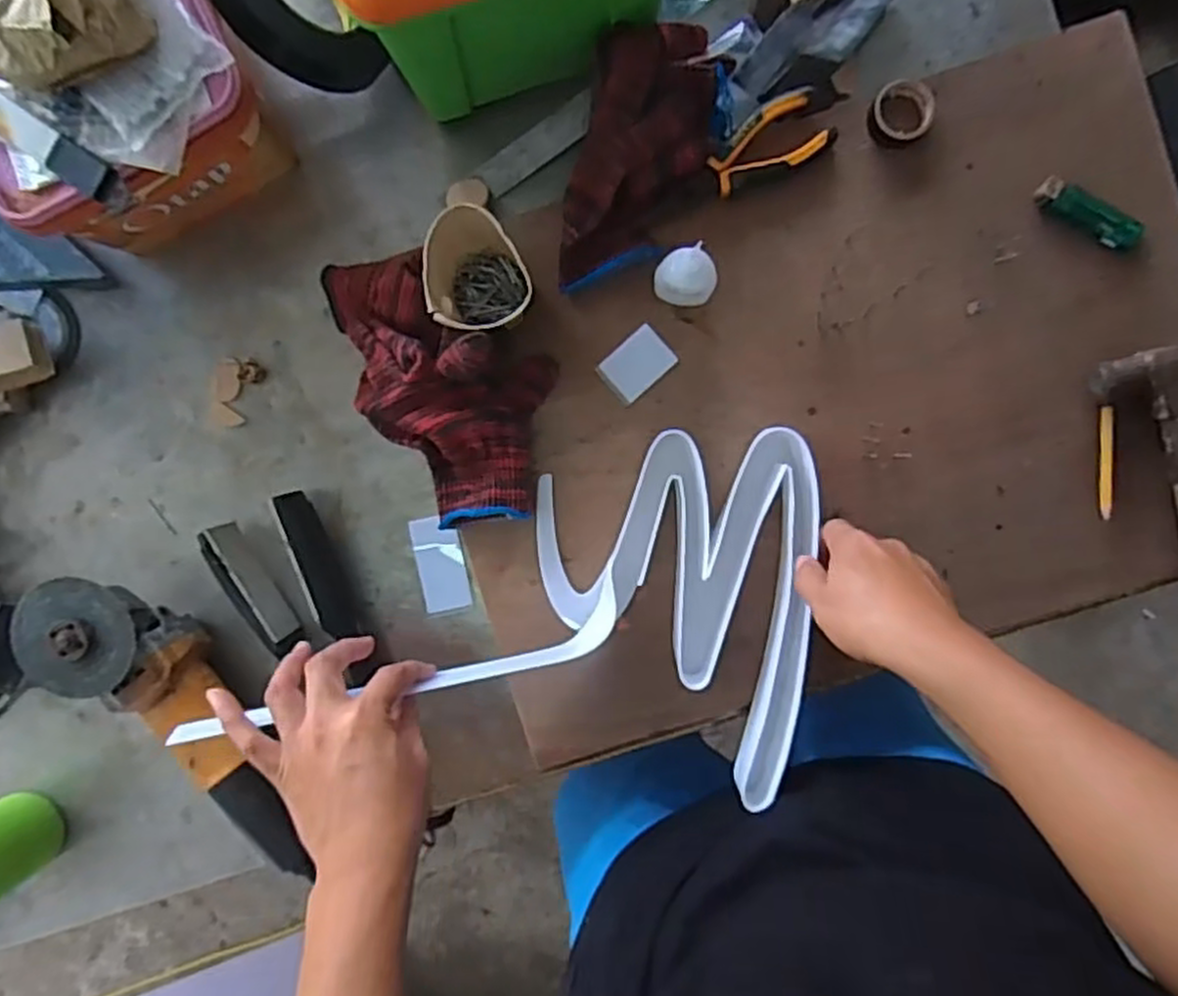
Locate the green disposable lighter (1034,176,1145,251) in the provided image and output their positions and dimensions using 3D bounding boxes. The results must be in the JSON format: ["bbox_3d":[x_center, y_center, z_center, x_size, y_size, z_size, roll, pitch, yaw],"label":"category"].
[{"bbox_3d":[0.377,-0.213,0.585,0.084,0.015,0.024,29,93,3],"label":"green disposable lighter"}]

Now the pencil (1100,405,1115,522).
[{"bbox_3d":[0.390,-0.027,0.586,0.008,0.009,0.084,1,91,4],"label":"pencil"}]

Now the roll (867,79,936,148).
[{"bbox_3d":[0.235,-0.290,0.583,0.053,0.013,0.045,-37,89,4],"label":"roll"}]

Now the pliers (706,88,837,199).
[{"bbox_3d":[0.136,-0.265,0.588,0.093,0.019,0.049,-34,89,4],"label":"pliers"}]

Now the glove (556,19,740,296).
[{"bbox_3d":[0.041,-0.254,0.573,0.101,0.057,0.204,16,93,2],"label":"glove"}]

